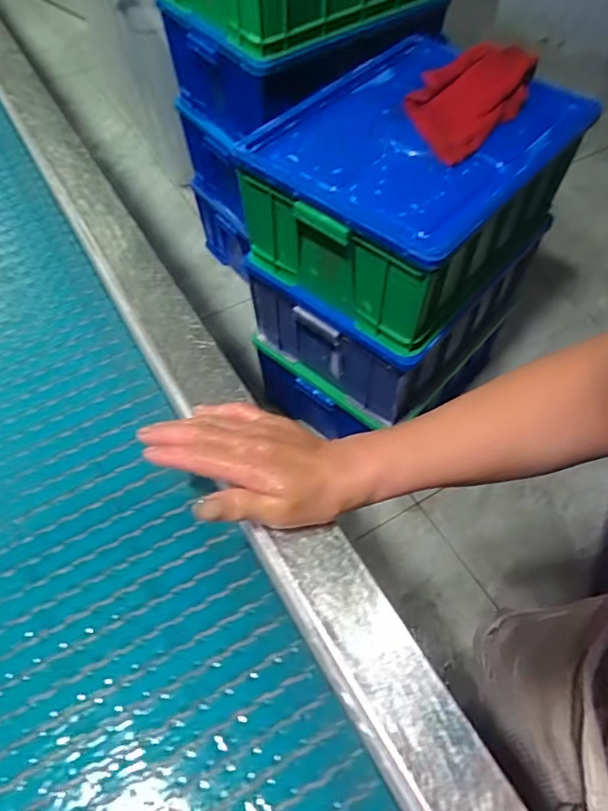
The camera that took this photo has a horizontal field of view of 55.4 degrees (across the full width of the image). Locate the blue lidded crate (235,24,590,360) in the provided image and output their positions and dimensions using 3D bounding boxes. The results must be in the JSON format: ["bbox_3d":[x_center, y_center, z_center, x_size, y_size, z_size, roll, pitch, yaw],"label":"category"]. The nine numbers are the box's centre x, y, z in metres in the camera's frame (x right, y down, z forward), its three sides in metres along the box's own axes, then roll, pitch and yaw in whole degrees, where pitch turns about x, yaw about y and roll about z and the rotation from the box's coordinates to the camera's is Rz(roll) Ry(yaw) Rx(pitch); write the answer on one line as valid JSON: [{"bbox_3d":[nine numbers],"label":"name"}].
[{"bbox_3d":[0.200,-0.409,1.076,0.409,0.230,0.513,36,63,22],"label":"blue lidded crate"}]

